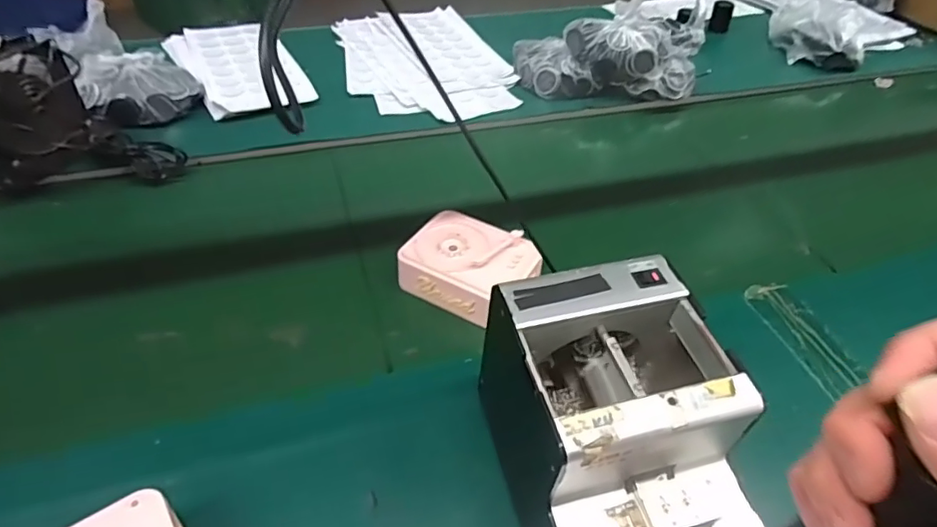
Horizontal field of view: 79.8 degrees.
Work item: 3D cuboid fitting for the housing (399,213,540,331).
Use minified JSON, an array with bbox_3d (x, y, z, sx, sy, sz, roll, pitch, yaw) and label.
[{"bbox_3d":[0.001,0.002,0.574,0.122,0.046,0.096,22,46,20],"label":"housing"}]

